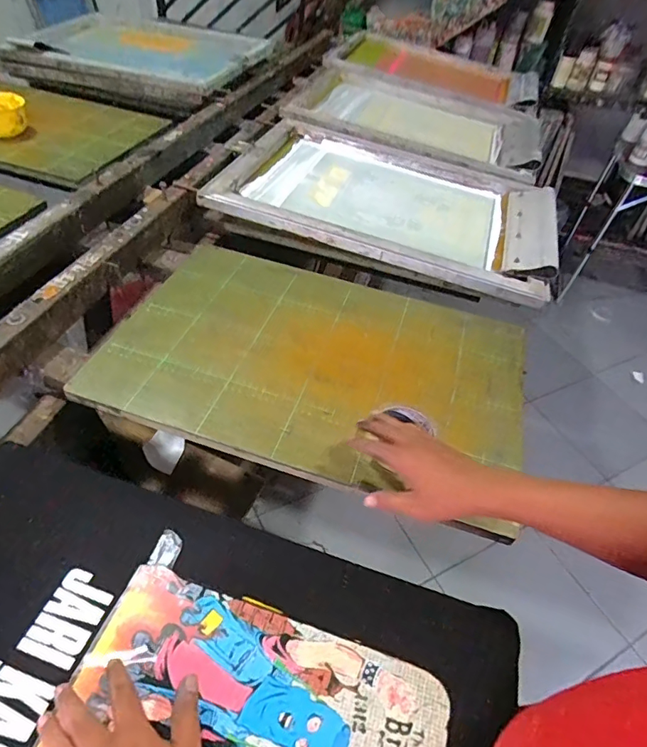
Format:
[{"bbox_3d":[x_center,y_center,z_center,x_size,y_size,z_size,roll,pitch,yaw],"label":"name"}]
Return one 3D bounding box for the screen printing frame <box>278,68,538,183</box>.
[{"bbox_3d":[0.282,-0.754,1.383,0.711,0.059,0.514,19,47,10],"label":"screen printing frame"}]

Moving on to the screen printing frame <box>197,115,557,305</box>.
[{"bbox_3d":[0.143,-0.395,1.056,0.699,0.078,0.478,15,45,7],"label":"screen printing frame"}]

